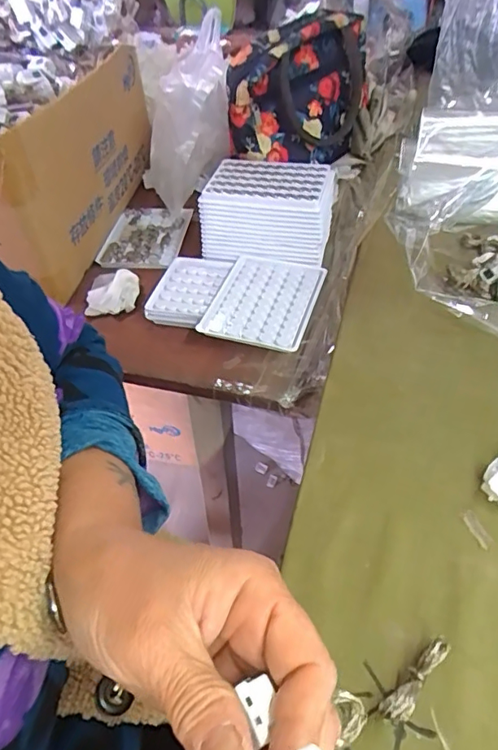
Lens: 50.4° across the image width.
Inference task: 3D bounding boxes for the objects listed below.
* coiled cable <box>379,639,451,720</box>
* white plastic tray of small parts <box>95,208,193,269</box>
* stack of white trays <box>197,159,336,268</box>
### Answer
[{"bbox_3d":[0.078,0.145,0.248,0.045,0.014,0.011,-34,50,-27],"label":"coiled cable"},{"bbox_3d":[-0.125,-0.165,0.638,0.091,0.014,0.127,1,43,7],"label":"white plastic tray of small parts"},{"bbox_3d":[0.023,-0.179,0.570,0.134,0.066,0.101,7,45,14],"label":"stack of white trays"}]

